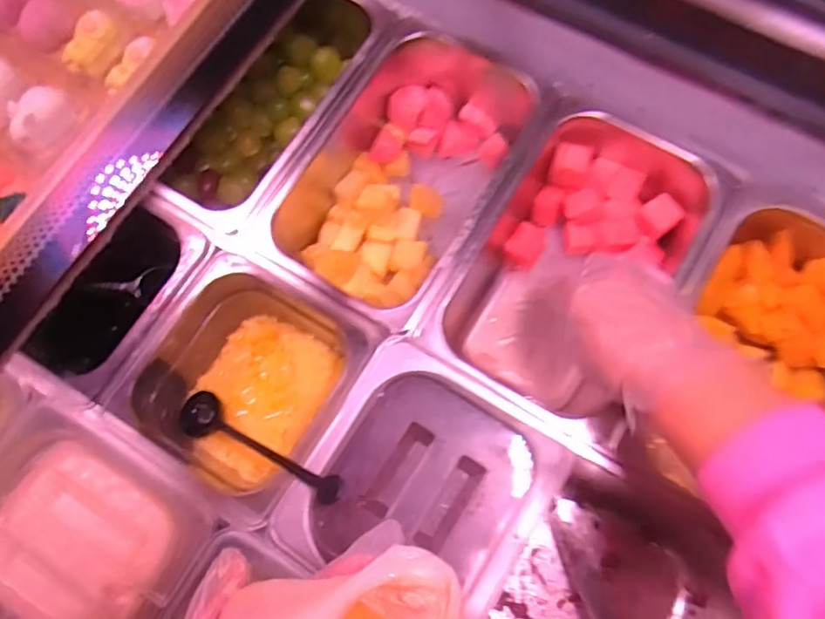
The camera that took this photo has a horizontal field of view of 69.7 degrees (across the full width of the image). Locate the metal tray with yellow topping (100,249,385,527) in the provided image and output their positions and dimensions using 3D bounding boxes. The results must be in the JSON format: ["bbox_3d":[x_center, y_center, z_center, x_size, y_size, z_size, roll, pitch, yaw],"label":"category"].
[{"bbox_3d":[-0.130,0.059,0.498,0.165,0.098,0.167,28,75,10],"label":"metal tray with yellow topping"}]

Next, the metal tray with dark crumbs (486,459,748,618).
[{"bbox_3d":[0.154,0.213,0.438,0.151,0.102,0.186,32,76,11],"label":"metal tray with dark crumbs"}]

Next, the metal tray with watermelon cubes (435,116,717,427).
[{"bbox_3d":[0.142,-0.046,0.516,0.151,0.108,0.232,32,76,11],"label":"metal tray with watermelon cubes"}]

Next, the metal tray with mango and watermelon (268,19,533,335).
[{"bbox_3d":[-0.001,-0.127,0.536,0.168,0.088,0.282,30,76,10],"label":"metal tray with mango and watermelon"}]

